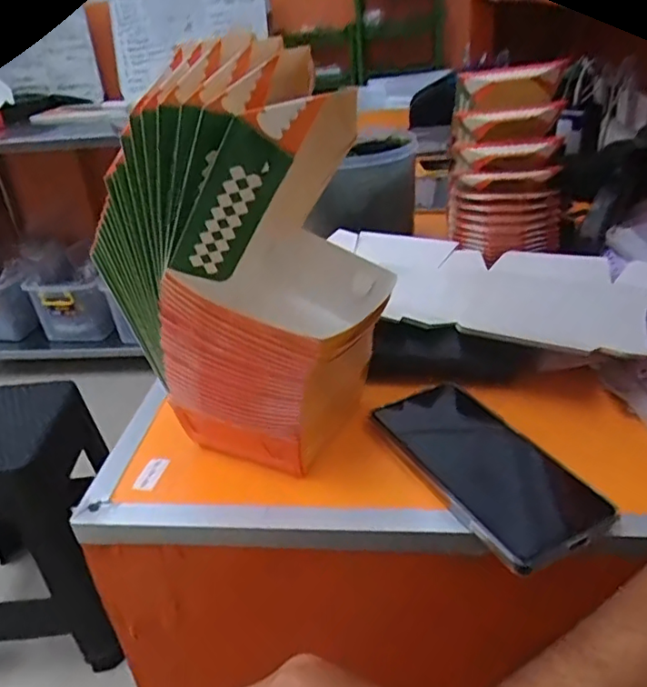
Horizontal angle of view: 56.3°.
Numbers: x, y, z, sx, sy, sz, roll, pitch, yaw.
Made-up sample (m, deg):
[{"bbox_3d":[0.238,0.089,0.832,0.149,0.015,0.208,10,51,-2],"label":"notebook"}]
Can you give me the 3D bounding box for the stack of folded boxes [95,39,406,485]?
[{"bbox_3d":[-0.048,-0.055,0.399,0.150,0.234,0.119,11,34,26],"label":"stack of folded boxes"}]

